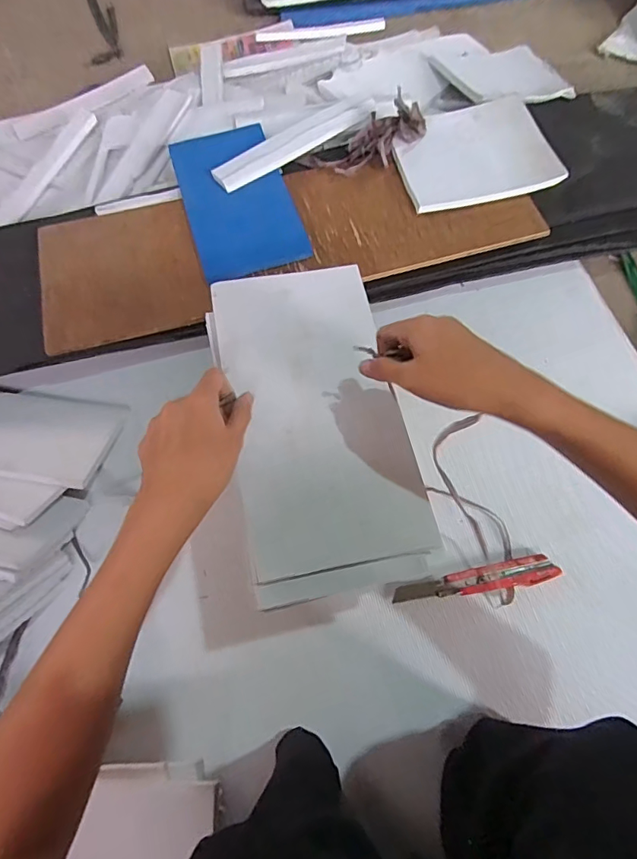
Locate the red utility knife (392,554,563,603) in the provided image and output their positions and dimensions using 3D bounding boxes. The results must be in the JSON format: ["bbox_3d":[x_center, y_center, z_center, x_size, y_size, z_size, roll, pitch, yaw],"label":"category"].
[{"bbox_3d":[0.188,0.180,0.565,0.195,0.011,0.030,-10,69,-2],"label":"red utility knife"}]

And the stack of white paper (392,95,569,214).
[{"bbox_3d":[0.228,-0.410,0.708,0.219,0.026,0.180,-12,69,-3],"label":"stack of white paper"}]

